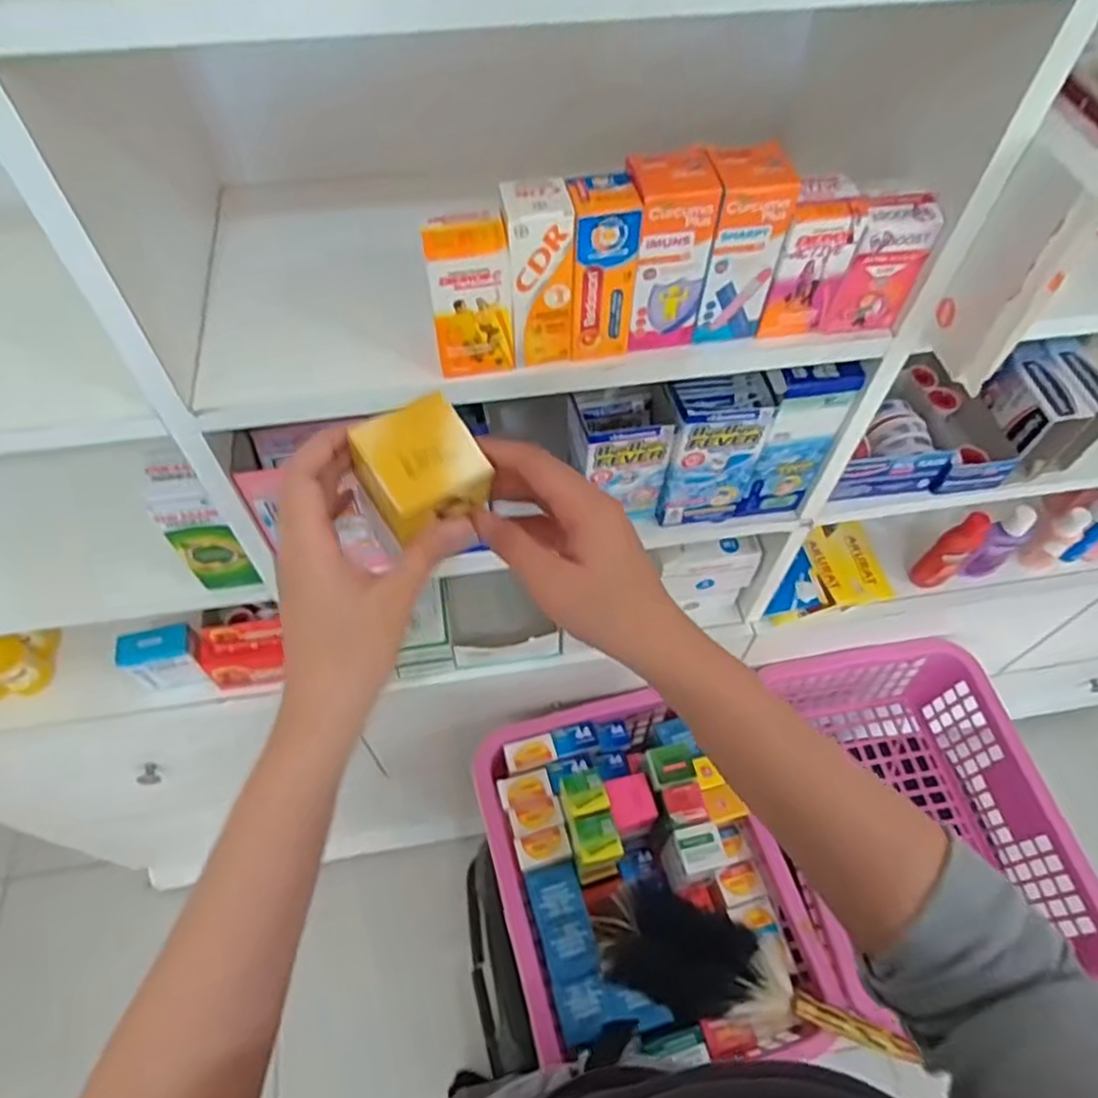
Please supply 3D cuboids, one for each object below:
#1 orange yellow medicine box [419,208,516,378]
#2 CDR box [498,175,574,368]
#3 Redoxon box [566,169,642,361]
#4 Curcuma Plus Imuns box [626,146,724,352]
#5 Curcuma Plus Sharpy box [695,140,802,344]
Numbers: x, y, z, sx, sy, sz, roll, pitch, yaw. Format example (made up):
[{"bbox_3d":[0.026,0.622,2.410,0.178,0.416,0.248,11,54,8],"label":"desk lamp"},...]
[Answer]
[{"bbox_3d":[-0.049,-0.156,0.439,0.048,0.093,0.036,-12,58,-9],"label":"orange yellow medicine box"},{"bbox_3d":[-0.007,-0.167,0.440,0.038,0.105,0.032,-11,57,-8],"label":"CDR box"},{"bbox_3d":[0.032,-0.172,0.445,0.039,0.103,0.034,-7,57,-5],"label":"Redoxon box"},{"bbox_3d":[0.071,-0.184,0.450,0.048,0.109,0.041,-12,58,-9],"label":"Curcuma Plus Imuns box"},{"bbox_3d":[0.118,-0.191,0.457,0.045,0.110,0.044,-6,57,-5],"label":"Curcuma Plus Sharpy box"}]

